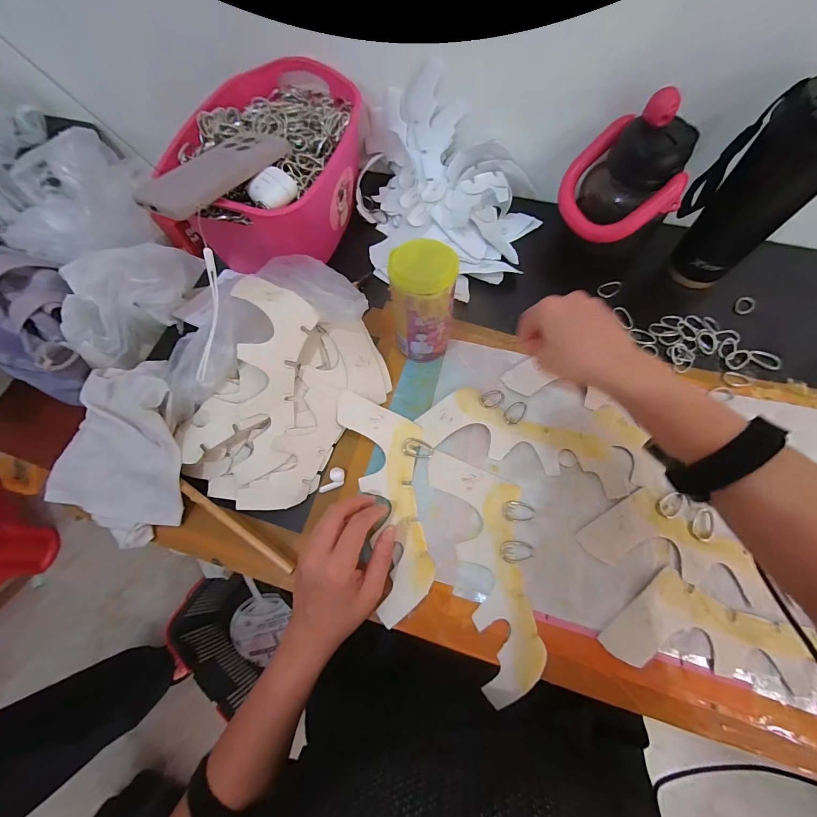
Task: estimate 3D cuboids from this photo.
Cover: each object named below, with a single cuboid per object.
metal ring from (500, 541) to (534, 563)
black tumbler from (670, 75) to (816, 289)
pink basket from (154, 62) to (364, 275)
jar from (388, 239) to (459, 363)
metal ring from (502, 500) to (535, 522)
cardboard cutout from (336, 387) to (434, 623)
[{"bbox_3d":[0.106,0.141,0.345,0.032,0.004,0.021,3,68,4],"label":"metal ring"},{"bbox_3d":[0.372,-0.228,0.385,0.095,0.191,0.065,9,68,6],"label":"black tumbler"},{"bbox_3d":[-0.170,-0.314,0.463,0.194,0.111,0.260,14,69,8],"label":"pink basket"},{"bbox_3d":[0.017,-0.106,0.380,0.066,0.129,0.057,2,68,3],"label":"jar"},{"bbox_3d":[0.112,0.105,0.357,0.032,0.004,0.021,7,68,5],"label":"metal ring"},{"bbox_3d":[-0.014,0.087,0.370,0.078,0.015,0.223,-12,72,-11],"label":"cardboard cutout"}]

